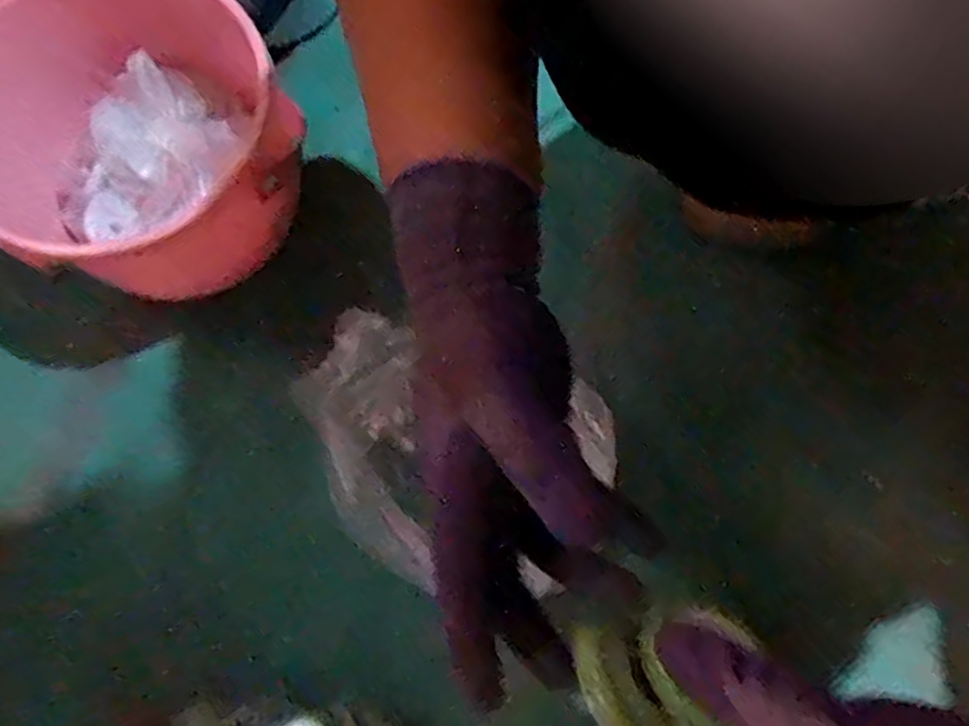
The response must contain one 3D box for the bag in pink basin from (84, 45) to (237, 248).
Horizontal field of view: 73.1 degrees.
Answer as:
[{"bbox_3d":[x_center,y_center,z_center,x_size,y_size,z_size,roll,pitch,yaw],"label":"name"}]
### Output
[{"bbox_3d":[-0.259,-0.164,0.513,0.113,0.060,0.158,21,76,6],"label":"bag in pink basin"}]

